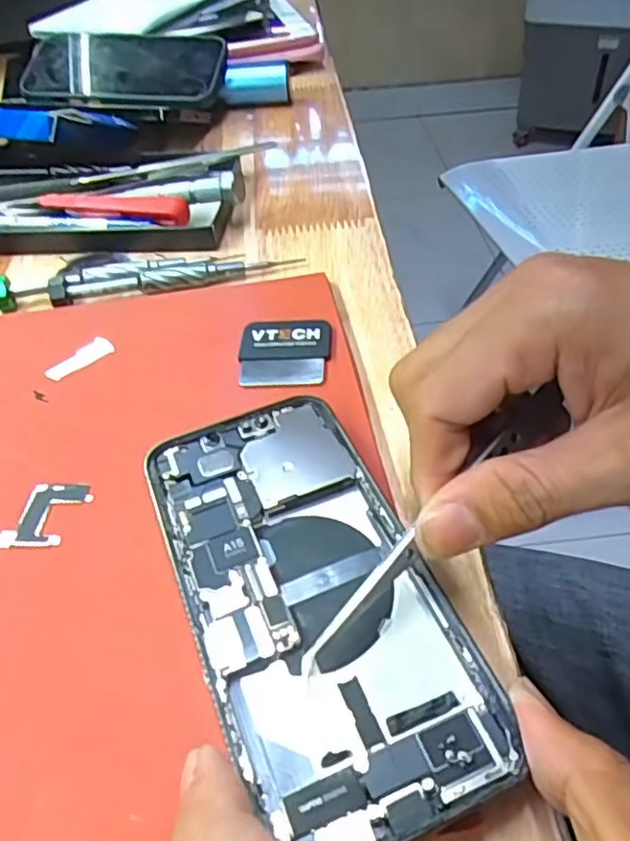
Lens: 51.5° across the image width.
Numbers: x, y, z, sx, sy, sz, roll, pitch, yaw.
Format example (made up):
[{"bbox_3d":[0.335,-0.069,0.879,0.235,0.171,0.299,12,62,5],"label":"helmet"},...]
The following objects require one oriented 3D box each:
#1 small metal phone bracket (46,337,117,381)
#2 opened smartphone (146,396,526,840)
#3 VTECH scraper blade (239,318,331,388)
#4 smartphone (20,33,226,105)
[{"bbox_3d":[-0.105,-0.028,0.291,0.011,0.004,0.031,32,55,30],"label":"small metal phone bracket"},{"bbox_3d":[-0.004,0.050,0.201,0.071,0.009,0.144,-20,50,-13],"label":"opened smartphone"},{"bbox_3d":[-0.013,-0.030,0.284,0.039,0.005,0.039,0,46,4],"label":"VTECH scraper blade"},{"bbox_3d":[-0.142,-0.256,0.477,0.141,0.013,0.076,4,67,3],"label":"smartphone"}]

